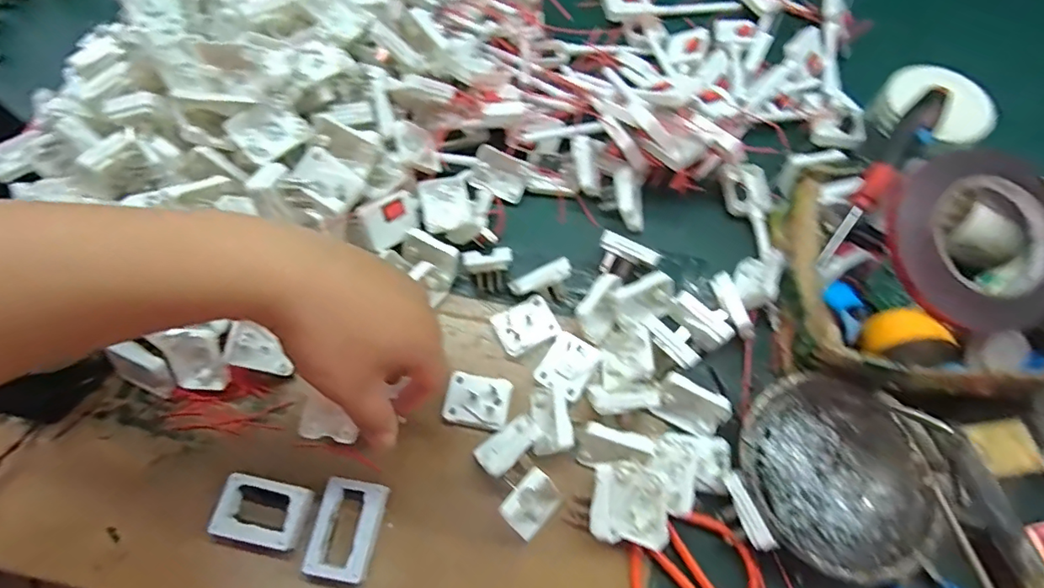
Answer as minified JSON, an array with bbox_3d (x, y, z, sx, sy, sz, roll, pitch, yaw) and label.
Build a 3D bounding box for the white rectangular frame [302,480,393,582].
[{"bbox_3d":[-0.119,0.162,0.350,0.041,0.018,0.060,9,66,6],"label":"white rectangular frame"}]

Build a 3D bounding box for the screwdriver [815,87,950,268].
[{"bbox_3d":[0.276,-0.088,0.393,0.022,0.024,0.163,34,93,15],"label":"screwdriver"}]

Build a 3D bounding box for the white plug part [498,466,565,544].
[{"bbox_3d":[0.007,0.141,0.340,0.027,0.045,0.039,37,72,16],"label":"white plug part"}]

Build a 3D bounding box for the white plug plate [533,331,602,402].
[{"bbox_3d":[0.036,0.056,0.399,0.039,0.009,0.045,32,70,14],"label":"white plug plate"}]

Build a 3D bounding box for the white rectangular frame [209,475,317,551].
[{"bbox_3d":[-0.179,0.151,0.354,0.061,0.019,0.040,10,67,6],"label":"white rectangular frame"}]

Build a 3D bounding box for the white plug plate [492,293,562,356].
[{"bbox_3d":[0.003,0.025,0.409,0.047,0.016,0.038,-25,78,-18],"label":"white plug plate"}]

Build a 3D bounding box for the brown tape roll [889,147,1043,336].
[{"bbox_3d":[0.323,-0.039,0.361,0.125,0.019,0.121,42,90,4],"label":"brown tape roll"}]

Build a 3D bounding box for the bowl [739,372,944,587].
[{"bbox_3d":[0.217,0.126,0.352,0.132,0.034,0.123,-1,66,1],"label":"bowl"}]

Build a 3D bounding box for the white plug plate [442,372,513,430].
[{"bbox_3d":[-0.033,0.081,0.385,0.047,0.014,0.037,8,66,5],"label":"white plug plate"}]

